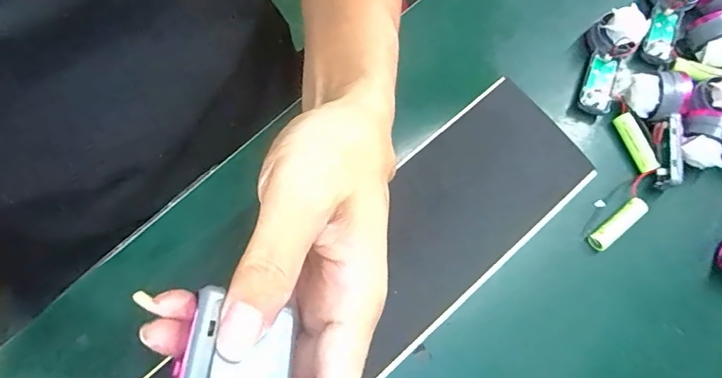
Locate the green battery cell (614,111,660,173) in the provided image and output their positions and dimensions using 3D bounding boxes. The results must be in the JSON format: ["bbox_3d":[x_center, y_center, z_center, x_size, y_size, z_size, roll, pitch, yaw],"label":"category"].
[{"bbox_3d":[0.221,-0.037,0.374,0.010,0.015,0.049,-20,77,-10],"label":"green battery cell"}]

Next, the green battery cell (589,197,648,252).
[{"bbox_3d":[0.196,0.026,0.353,0.050,0.015,0.014,-38,80,-13],"label":"green battery cell"}]

